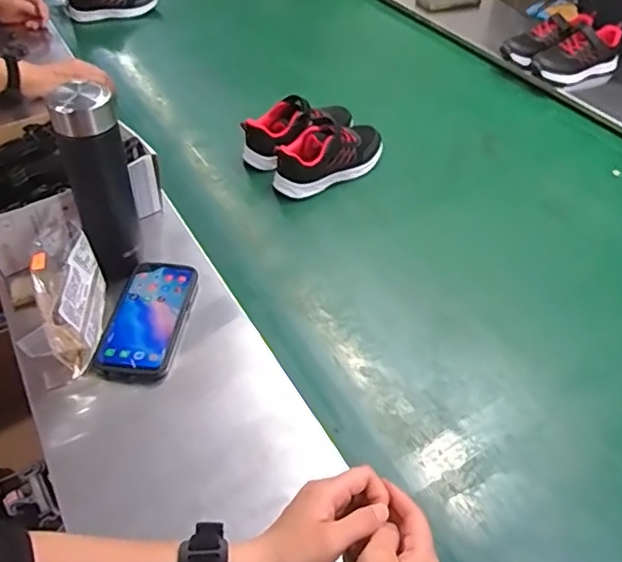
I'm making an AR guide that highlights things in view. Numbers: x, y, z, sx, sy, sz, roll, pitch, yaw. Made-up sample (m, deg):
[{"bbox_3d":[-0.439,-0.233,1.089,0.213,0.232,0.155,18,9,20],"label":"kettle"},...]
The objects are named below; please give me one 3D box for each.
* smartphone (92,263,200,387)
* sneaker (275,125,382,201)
[{"bbox_3d":[-0.183,0.043,0.652,0.082,0.016,0.162,7,47,2],"label":"smartphone"},{"bbox_3d":[0.030,-0.195,0.877,0.184,0.072,0.069,-24,51,-23],"label":"sneaker"}]

